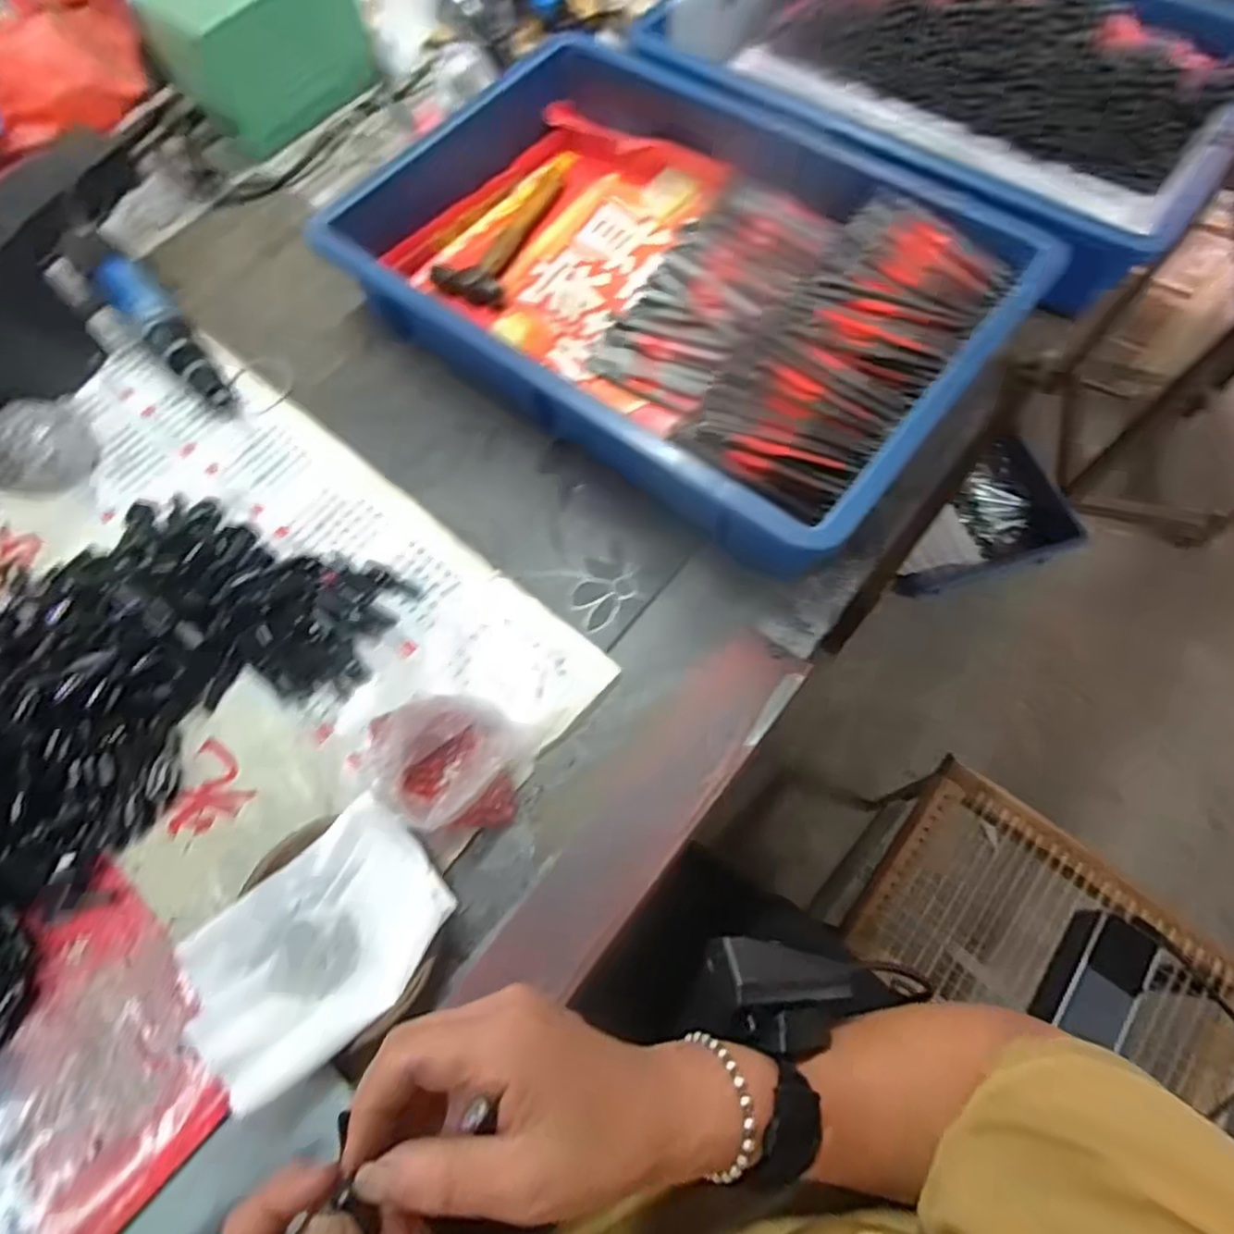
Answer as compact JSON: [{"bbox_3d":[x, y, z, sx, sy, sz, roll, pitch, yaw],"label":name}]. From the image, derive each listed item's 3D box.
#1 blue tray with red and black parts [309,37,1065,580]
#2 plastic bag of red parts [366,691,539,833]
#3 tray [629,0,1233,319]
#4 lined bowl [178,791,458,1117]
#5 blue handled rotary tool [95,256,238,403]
[{"bbox_3d":[0.040,-0.245,0.483,0.424,0.086,0.294,38,74,16],"label":"blue tray with red and black parts"},{"bbox_3d":[-0.096,0.080,0.383,0.086,0.031,0.071,15,69,9],"label":"plastic bag of red parts"},{"bbox_3d":[0.268,-0.437,0.550,0.422,0.082,0.312,41,75,17],"label":"tray"},{"bbox_3d":[-0.150,0.169,0.353,0.130,0.029,0.110,-40,72,-13],"label":"lined bowl"},{"bbox_3d":[-0.336,-0.215,0.508,0.033,0.029,0.149,-43,72,-14],"label":"blue handled rotary tool"}]

